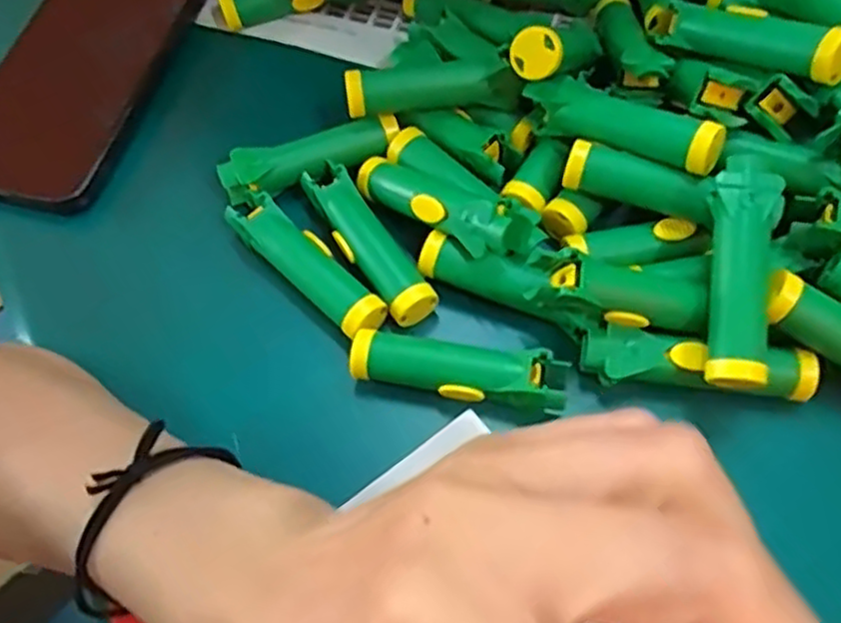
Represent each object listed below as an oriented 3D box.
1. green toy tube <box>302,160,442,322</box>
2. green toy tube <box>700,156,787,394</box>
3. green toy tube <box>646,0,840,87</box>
[{"bbox_3d":[-0.023,-0.031,0.296,0.021,0.017,0.079,-32,65,-13],"label":"green toy tube"},{"bbox_3d":[0.112,-0.014,0.250,0.023,0.015,0.081,7,81,6],"label":"green toy tube"},{"bbox_3d":[0.125,-0.110,0.287,0.022,0.017,0.088,-39,46,-16],"label":"green toy tube"}]

